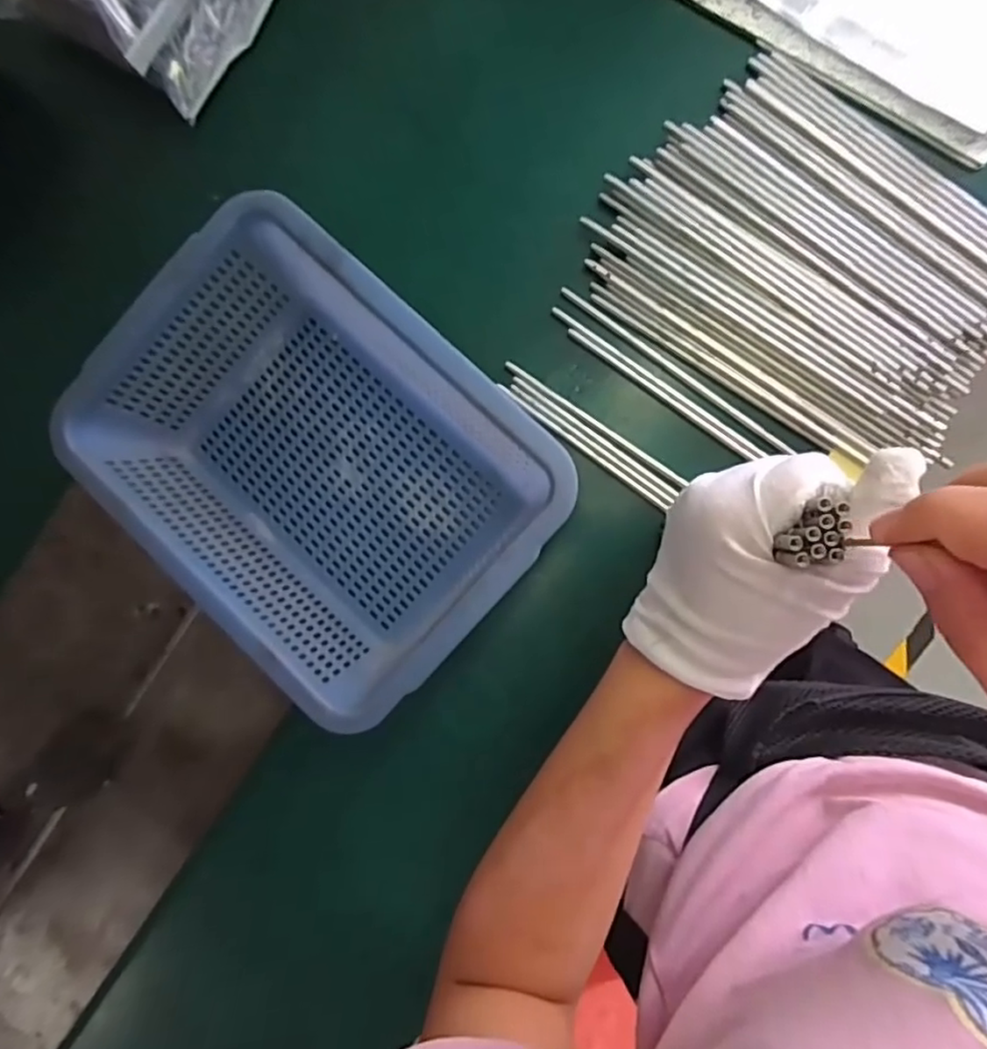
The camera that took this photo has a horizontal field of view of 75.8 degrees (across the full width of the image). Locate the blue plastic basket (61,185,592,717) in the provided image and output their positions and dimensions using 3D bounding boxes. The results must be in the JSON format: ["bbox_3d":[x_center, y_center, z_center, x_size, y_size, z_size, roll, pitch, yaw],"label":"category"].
[{"bbox_3d":[-0.119,-0.044,0.451,0.299,0.093,0.230,42,94,5],"label":"blue plastic basket"}]

